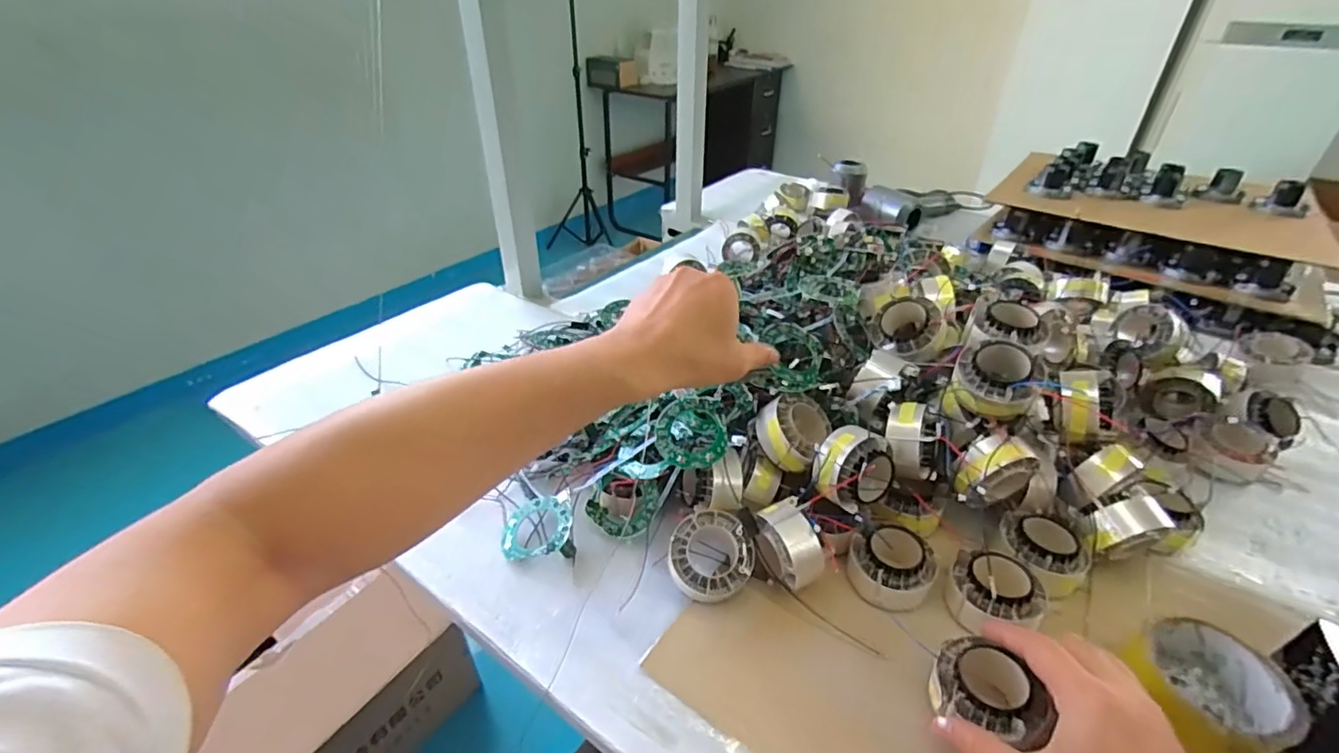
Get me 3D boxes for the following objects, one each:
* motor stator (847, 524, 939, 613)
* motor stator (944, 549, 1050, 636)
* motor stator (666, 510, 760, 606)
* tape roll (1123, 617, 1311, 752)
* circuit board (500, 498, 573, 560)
[{"bbox_3d":[0.180,0.153,0.474,0.064,0.030,0.060,27,43,33],"label":"motor stator"},{"bbox_3d":[0.253,0.170,0.457,0.059,0.041,0.055,0,35,0],"label":"motor stator"},{"bbox_3d":[0.033,0.144,0.471,0.066,0.027,0.070,0,63,1],"label":"motor stator"},{"bbox_3d":[0.358,0.212,0.393,0.091,0.046,0.084,0,35,0],"label":"tape roll"},{"bbox_3d":[-0.117,0.131,0.515,0.061,0.014,0.061,-16,41,6],"label":"circuit board"}]

